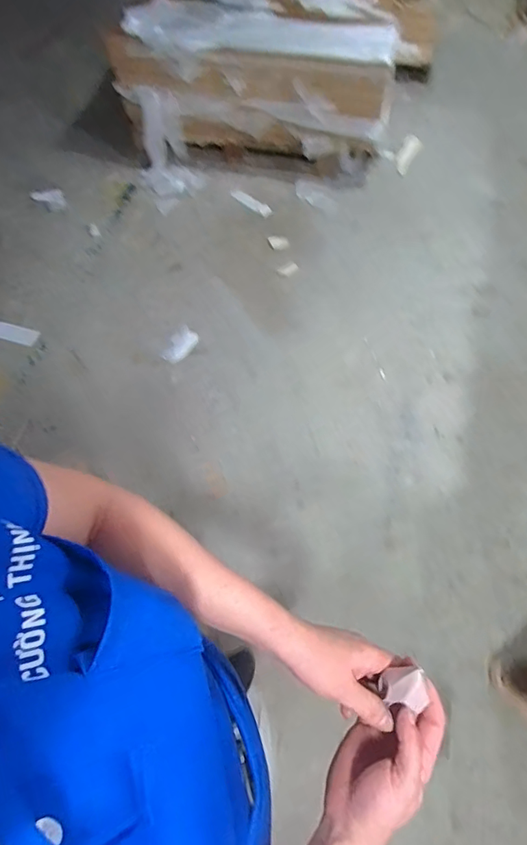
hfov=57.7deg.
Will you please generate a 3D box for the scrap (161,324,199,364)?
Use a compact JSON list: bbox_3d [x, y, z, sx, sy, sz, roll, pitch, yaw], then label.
[{"bbox_3d":[-0.295,-0.273,1.687,0.073,0.052,0.144,30,65,17],"label":"scrap"}]

